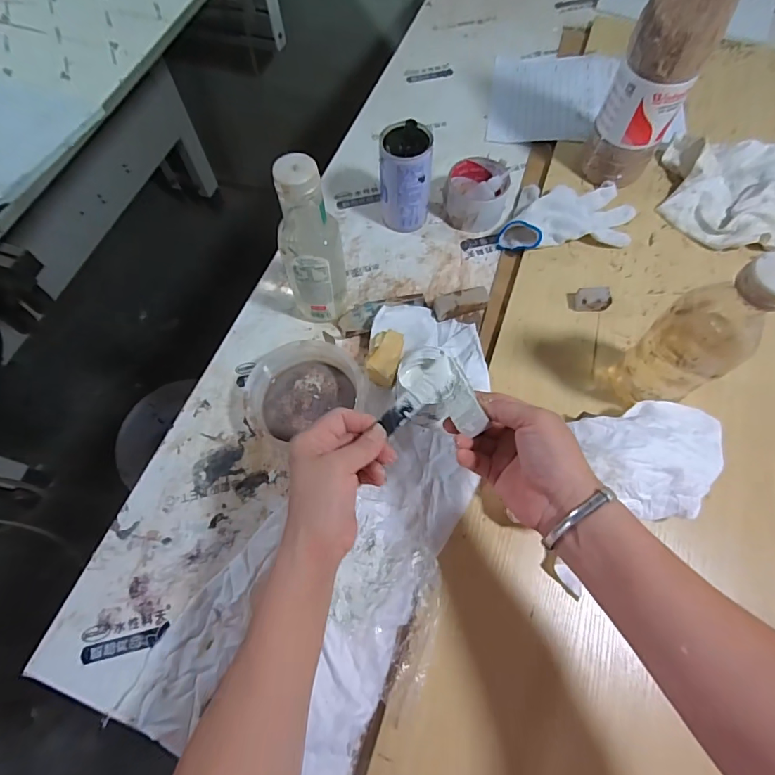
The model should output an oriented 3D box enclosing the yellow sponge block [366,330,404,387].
[{"bbox_3d":[-0.002,-0.031,0.522,0.035,0.036,0.065,10,68,6],"label":"yellow sponge block"}]

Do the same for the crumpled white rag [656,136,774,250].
[{"bbox_3d":[0.486,-0.267,0.595,0.227,0.045,0.181,-2,67,0],"label":"crumpled white rag"}]

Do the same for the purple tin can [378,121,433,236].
[{"bbox_3d":[0.024,-0.262,0.573,0.065,0.128,0.057,2,67,2],"label":"purple tin can"}]

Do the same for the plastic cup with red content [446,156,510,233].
[{"bbox_3d":[0.121,-0.264,0.612,0.084,0.046,0.092,9,67,5],"label":"plastic cup with red content"}]

